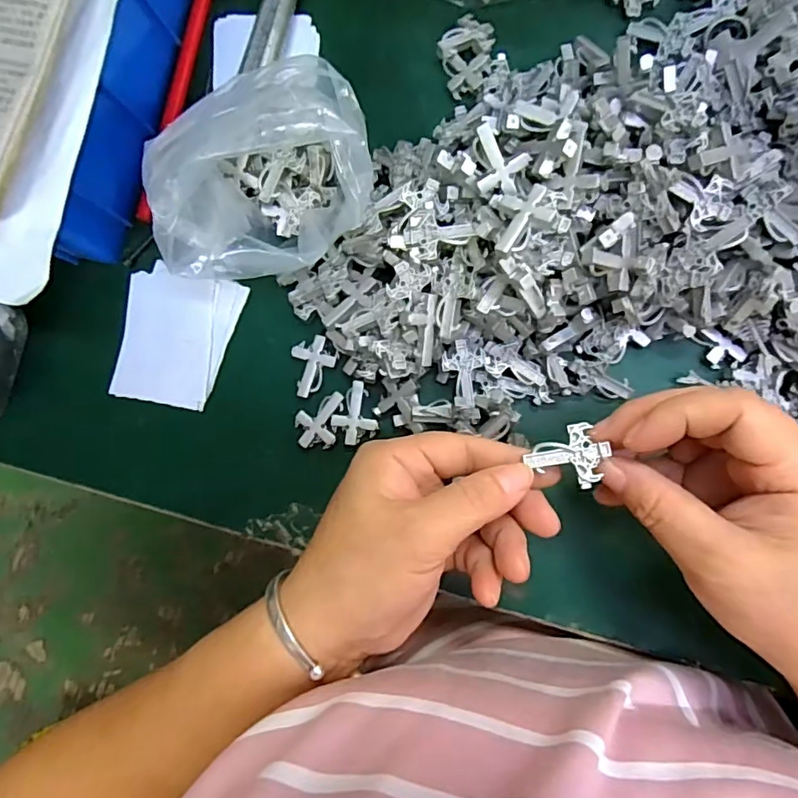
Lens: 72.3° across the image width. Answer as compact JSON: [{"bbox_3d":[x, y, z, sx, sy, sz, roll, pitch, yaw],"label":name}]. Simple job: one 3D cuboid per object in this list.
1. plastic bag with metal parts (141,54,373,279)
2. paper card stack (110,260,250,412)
[{"bbox_3d":[-0.061,-0.100,0.263,0.097,0.088,0.065,-14,84,5],"label":"plastic bag with metal parts"},{"bbox_3d":[-0.128,-0.035,0.309,0.063,0.005,0.076,16,88,7],"label":"paper card stack"}]

